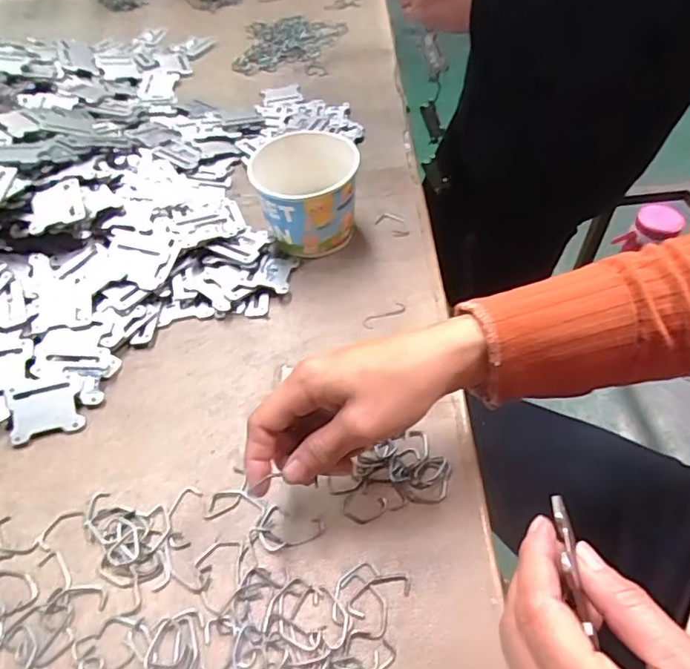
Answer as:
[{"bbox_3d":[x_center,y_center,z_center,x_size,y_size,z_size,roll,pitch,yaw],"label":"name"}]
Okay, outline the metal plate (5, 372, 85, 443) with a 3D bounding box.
[{"bbox_3d":[-0.218,0.053,0.395,0.048,0.004,0.042,-15,69,-10],"label":"metal plate"}]

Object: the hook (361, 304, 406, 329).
[{"bbox_3d":[0.032,-0.016,0.446,0.040,0.004,0.011,-29,56,-18],"label":"hook"}]

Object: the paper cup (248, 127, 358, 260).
[{"bbox_3d":[-0.033,-0.129,0.486,0.088,0.078,0.094,-2,52,2],"label":"paper cup"}]

